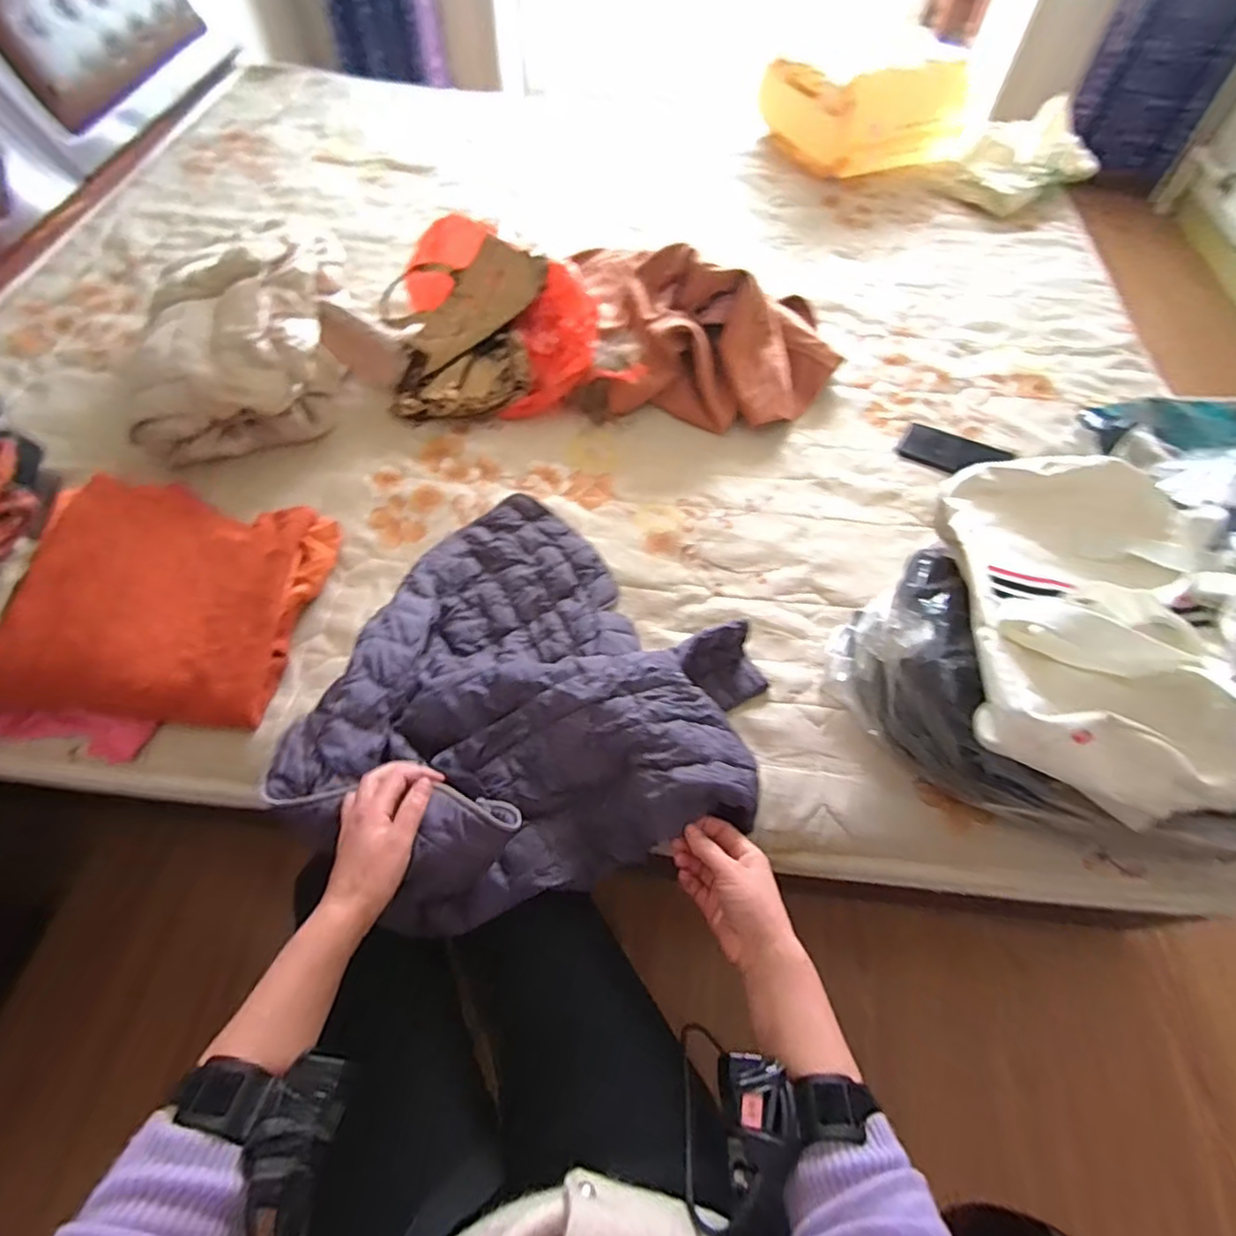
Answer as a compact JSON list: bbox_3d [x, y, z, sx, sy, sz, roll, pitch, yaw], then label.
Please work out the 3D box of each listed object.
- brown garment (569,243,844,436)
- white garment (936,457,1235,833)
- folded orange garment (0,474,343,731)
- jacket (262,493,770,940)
[{"bbox_3d":[0.136,-0.470,1.037,0.421,0.146,0.340,8,58,3],"label":"brown garment"},{"bbox_3d":[0.417,-0.005,0.556,0.214,0.078,0.339,8,58,4],"label":"white garment"},{"bbox_3d":[-0.522,-0.037,0.757,0.297,0.075,0.317,2,58,0],"label":"folded orange garment"},{"bbox_3d":[-0.069,0.057,0.689,0.440,0.155,0.514,12,59,6],"label":"jacket"}]

